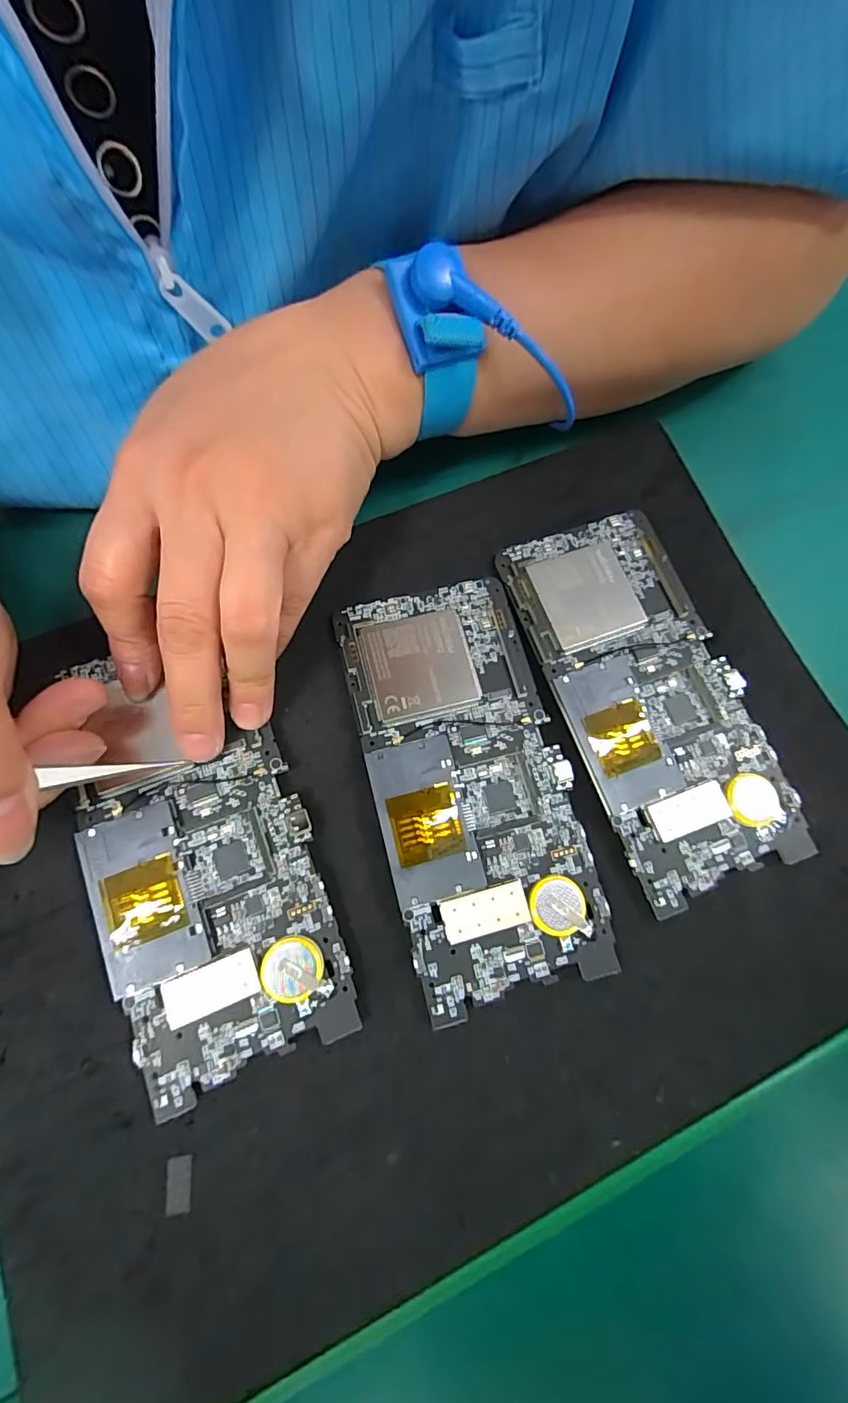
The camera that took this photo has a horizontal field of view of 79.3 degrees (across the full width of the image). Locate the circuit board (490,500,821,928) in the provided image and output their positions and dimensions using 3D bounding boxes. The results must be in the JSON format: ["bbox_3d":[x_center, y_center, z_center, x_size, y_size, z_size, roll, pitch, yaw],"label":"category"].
[{"bbox_3d":[0.089,-0.005,0.205,0.070,0.004,0.152,-19,78,-6],"label":"circuit board"}]

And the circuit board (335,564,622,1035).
[{"bbox_3d":[0.017,0.027,0.193,0.072,0.005,0.151,-13,81,-7],"label":"circuit board"}]

